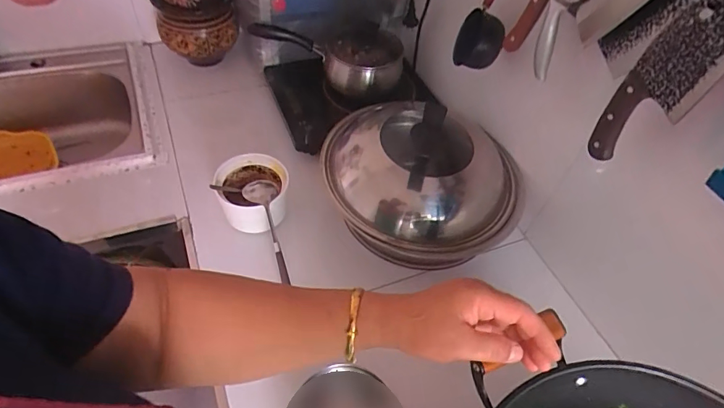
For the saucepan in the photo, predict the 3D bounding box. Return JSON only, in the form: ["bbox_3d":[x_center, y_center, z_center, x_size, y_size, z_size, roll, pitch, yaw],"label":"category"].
[{"bbox_3d":[-0.069,-0.358,1.030,0.358,0.107,0.189,21,52,11],"label":"saucepan"}]

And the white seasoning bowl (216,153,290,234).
[{"bbox_3d":[-0.200,-0.021,0.798,0.120,0.083,0.126,3,50,-4],"label":"white seasoning bowl"}]

